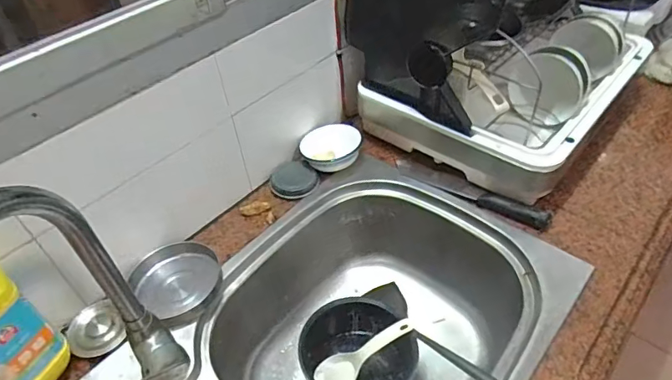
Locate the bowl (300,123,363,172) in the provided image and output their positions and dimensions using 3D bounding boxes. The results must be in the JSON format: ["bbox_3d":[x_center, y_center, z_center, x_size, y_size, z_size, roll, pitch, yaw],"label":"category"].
[{"bbox_3d":[-0.010,-0.080,0.851,0.095,0.040,0.090,-3,44,3],"label":"bowl"}]

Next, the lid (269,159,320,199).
[{"bbox_3d":[-0.073,-0.020,0.819,0.083,0.021,0.074,-9,44,-3],"label":"lid"}]

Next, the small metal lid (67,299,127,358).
[{"bbox_3d":[-0.325,0.189,0.636,0.066,0.066,0.013,-20,1,-24],"label":"small metal lid"}]

